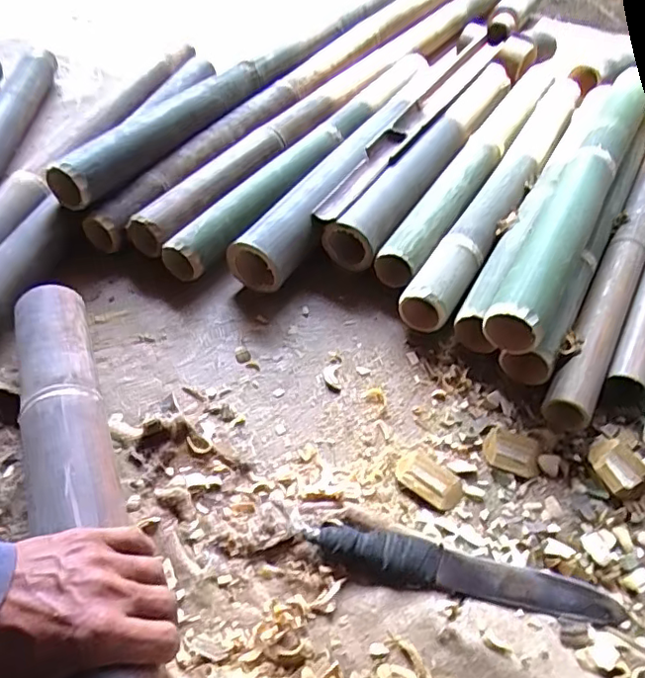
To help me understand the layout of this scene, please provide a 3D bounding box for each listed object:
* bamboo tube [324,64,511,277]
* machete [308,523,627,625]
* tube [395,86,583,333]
[{"bbox_3d":[0.170,-0.285,0.867,0.073,0.062,0.544,27,52,19],"label":"bamboo tube"},{"bbox_3d":[0.122,0.200,0.490,0.259,0.019,0.041,9,48,4],"label":"machete"},{"bbox_3d":[0.274,-0.224,0.851,0.057,0.062,0.644,26,51,18],"label":"tube"}]

